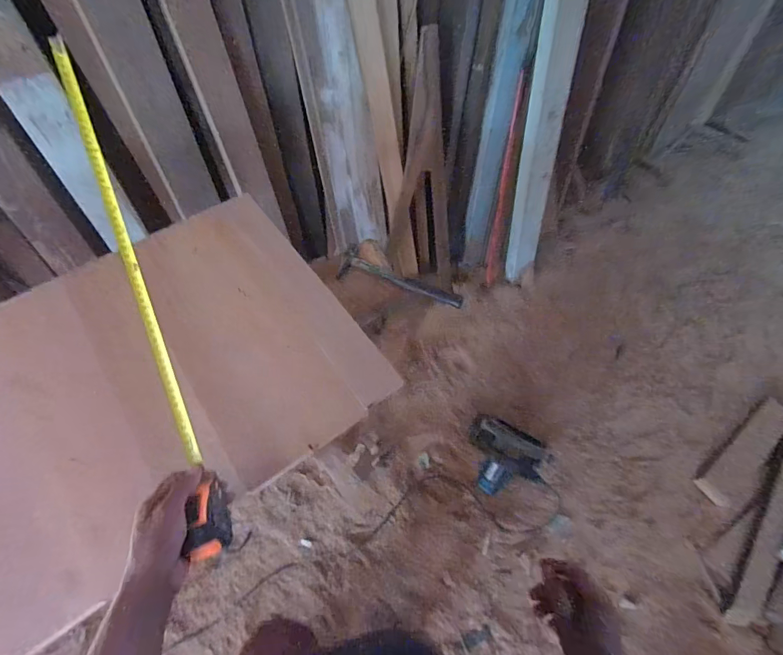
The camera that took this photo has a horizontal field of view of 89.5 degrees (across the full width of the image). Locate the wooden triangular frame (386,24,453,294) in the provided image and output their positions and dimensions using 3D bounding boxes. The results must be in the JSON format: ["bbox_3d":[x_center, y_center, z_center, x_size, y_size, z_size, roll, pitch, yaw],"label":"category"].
[{"bbox_3d":[0.100,-0.507,1.354,0.232,0.823,0.063,-14,43,-8],"label":"wooden triangular frame"}]

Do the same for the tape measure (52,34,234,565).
[{"bbox_3d":[-0.309,-0.041,0.487,0.030,0.061,0.643,-18,87,-9],"label":"tape measure"}]

